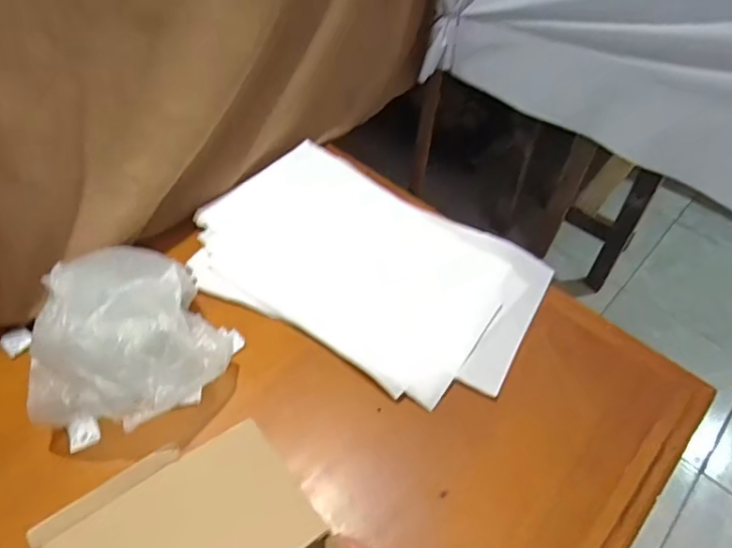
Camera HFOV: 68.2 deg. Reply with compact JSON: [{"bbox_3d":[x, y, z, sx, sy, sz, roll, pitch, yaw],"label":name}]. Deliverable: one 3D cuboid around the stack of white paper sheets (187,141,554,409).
[{"bbox_3d":[0.007,-0.014,0.721,0.433,0.020,0.275,31,58,18],"label":"stack of white paper sheets"}]

